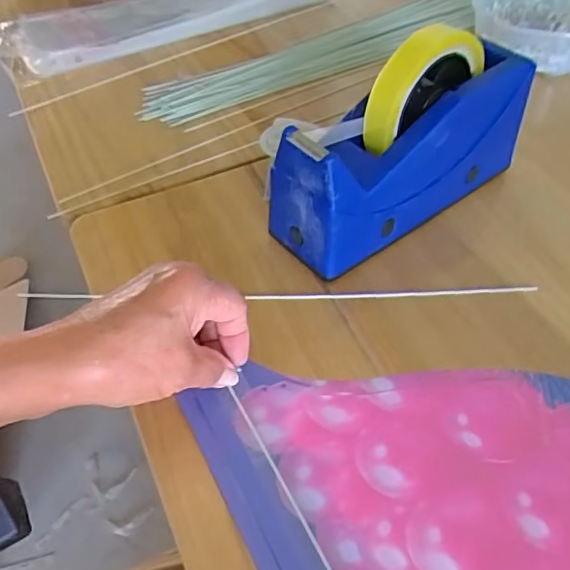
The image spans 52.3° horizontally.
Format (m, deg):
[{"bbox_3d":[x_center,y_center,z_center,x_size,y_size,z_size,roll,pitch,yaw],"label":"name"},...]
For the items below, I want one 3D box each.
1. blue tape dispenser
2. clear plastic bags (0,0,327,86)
[{"bbox_3d":[0.085,-0.102,0.411,0.200,0.130,0.064,-29,54,-22],"label":"blue tape dispenser"},{"bbox_3d":[-0.141,-0.331,0.682,0.410,0.034,0.131,-23,52,-19],"label":"clear plastic bags"}]

